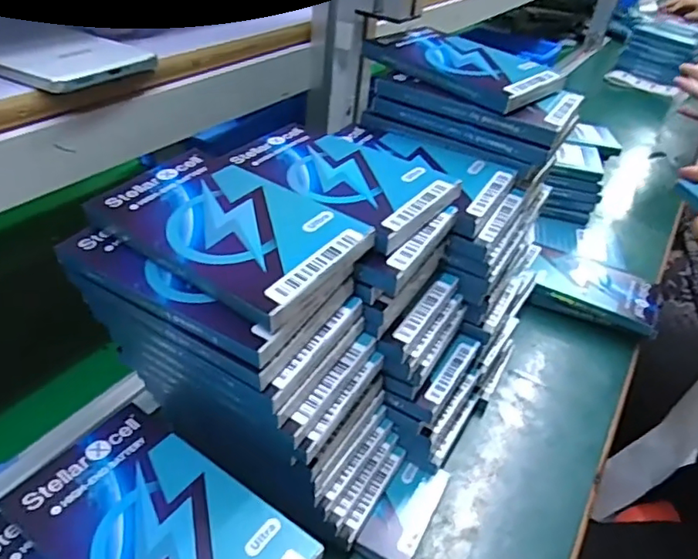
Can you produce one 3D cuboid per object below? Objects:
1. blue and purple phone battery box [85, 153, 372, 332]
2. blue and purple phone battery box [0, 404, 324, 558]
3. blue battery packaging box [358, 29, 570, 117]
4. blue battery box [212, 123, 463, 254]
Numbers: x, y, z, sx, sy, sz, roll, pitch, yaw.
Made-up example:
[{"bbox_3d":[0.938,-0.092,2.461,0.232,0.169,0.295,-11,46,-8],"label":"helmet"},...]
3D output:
[{"bbox_3d":[-0.061,-0.026,0.288,0.132,0.018,0.081,31,50,28],"label":"blue and purple phone battery box"},{"bbox_3d":[-0.087,0.119,0.261,0.131,0.017,0.077,25,42,23],"label":"blue and purple phone battery box"},{"bbox_3d":[0.083,-0.159,0.411,0.129,0.016,0.072,31,44,29],"label":"blue battery packaging box"},{"bbox_3d":[-0.008,-0.064,0.335,0.132,0.013,0.083,29,43,27],"label":"blue battery box"}]

